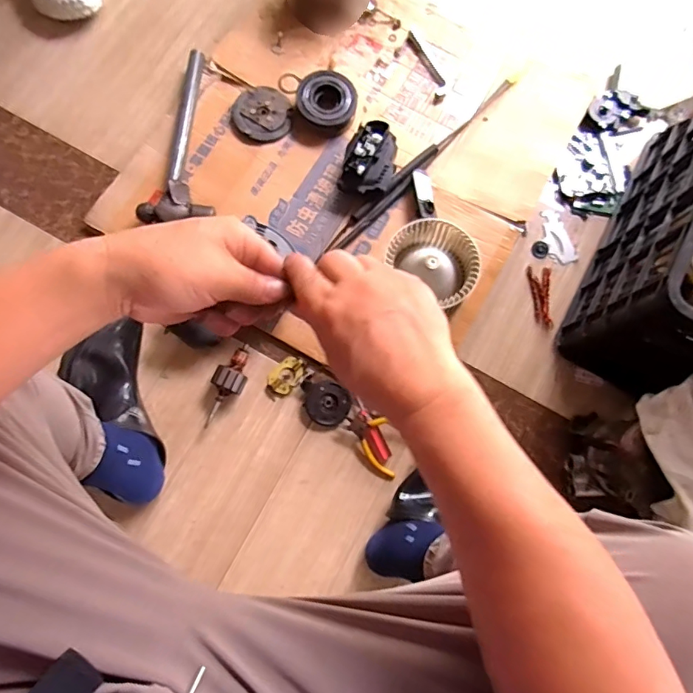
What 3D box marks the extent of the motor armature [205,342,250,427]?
[{"bbox_3d":[-0.183,0.060,0.748,0.046,0.045,0.139,22,78,1],"label":"motor armature"}]

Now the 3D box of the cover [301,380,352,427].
[{"bbox_3d":[-0.030,0.089,0.767,0.071,0.021,0.068,1,79,-3],"label":"cover"}]

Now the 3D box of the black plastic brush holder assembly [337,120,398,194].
[{"bbox_3d":[0.038,-0.307,0.818,0.085,0.059,0.117,12,78,-1],"label":"black plastic brush holder assembly"}]

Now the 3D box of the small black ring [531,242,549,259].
[{"bbox_3d":[0.337,-0.168,0.849,0.028,0.006,0.031,37,79,4],"label":"small black ring"}]

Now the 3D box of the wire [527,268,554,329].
[{"bbox_3d":[0.328,-0.084,0.831,0.041,0.007,0.108,6,78,-2],"label":"wire"}]

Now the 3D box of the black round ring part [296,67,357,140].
[{"bbox_3d":[-0.034,-0.429,0.853,0.098,0.040,0.098,1,79,-3],"label":"black round ring part"}]

